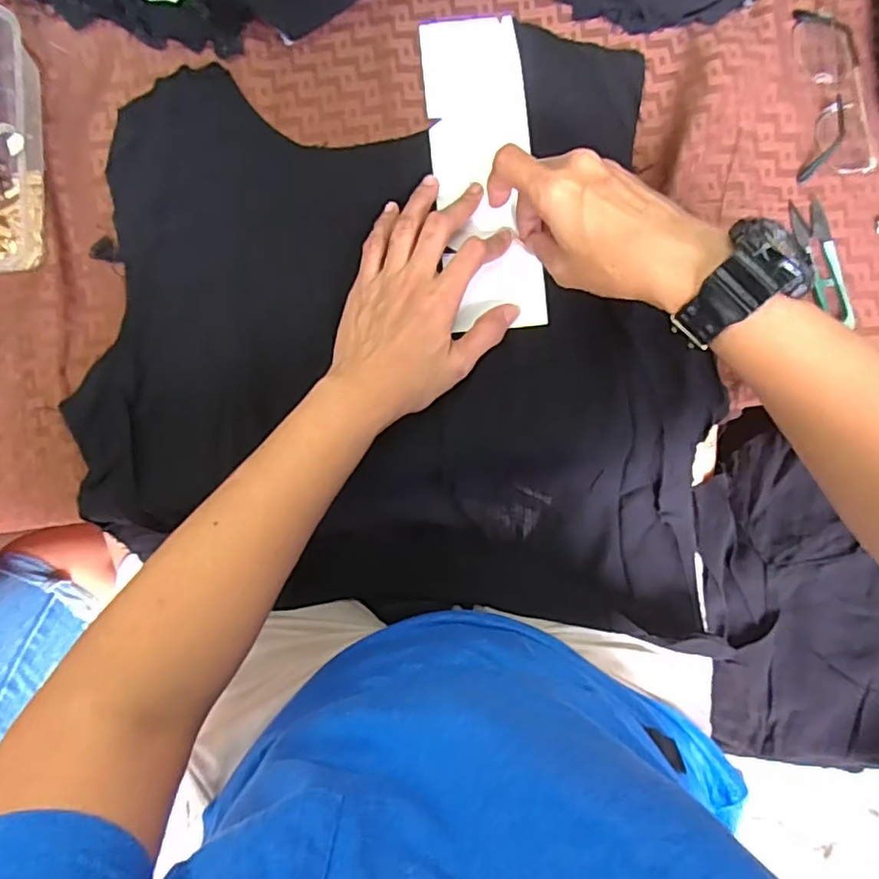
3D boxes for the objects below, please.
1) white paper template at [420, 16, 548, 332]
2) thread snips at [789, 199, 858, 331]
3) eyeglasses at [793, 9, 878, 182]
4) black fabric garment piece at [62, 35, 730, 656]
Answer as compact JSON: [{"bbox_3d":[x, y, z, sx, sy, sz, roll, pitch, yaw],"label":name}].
[{"bbox_3d":[0.034,-0.195,0.430,0.072,0.005,0.229,-8,87,-2],"label":"white paper template"},{"bbox_3d":[0.275,-0.126,0.425,0.026,0.006,0.094,-13,84,-3],"label":"thread snips"},{"bbox_3d":[0.285,-0.252,0.429,0.043,0.023,0.122,-1,84,-1],"label":"eyeglasses"},{"bbox_3d":[-0.018,-0.046,0.491,0.442,0.183,0.404,-1,84,-1],"label":"black fabric garment piece"}]

